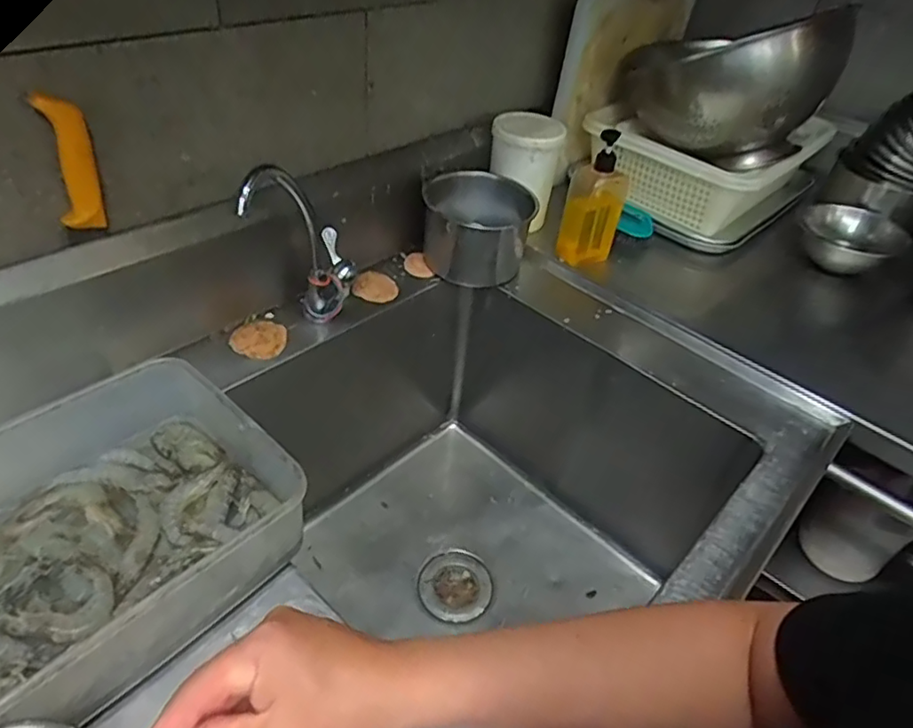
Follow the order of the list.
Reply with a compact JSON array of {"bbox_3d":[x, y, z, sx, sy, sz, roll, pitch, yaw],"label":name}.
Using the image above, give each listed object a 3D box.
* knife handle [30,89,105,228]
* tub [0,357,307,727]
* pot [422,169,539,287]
[{"bbox_3d":[-0.383,-0.199,0.607,0.044,0.131,0.015,-15,46,-23],"label":"knife handle"},{"bbox_3d":[-0.343,0.148,0.508,0.269,0.081,0.360,35,49,28],"label":"tub"},{"bbox_3d":[0.030,-0.212,0.948,0.161,0.119,0.150,4,42,-4],"label":"pot"}]

